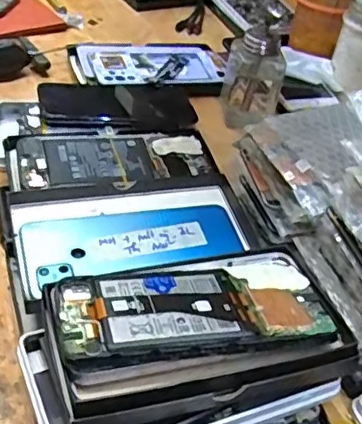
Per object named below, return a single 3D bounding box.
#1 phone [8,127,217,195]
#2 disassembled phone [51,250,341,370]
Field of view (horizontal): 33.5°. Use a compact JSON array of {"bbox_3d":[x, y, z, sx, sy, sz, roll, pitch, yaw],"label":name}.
[{"bbox_3d":[-0.057,-0.046,0.520,0.170,0.010,0.081,-6,43,-19],"label":"phone"},{"bbox_3d":[0.007,0.059,0.363,0.162,0.012,0.081,-5,33,-20],"label":"disassembled phone"}]

